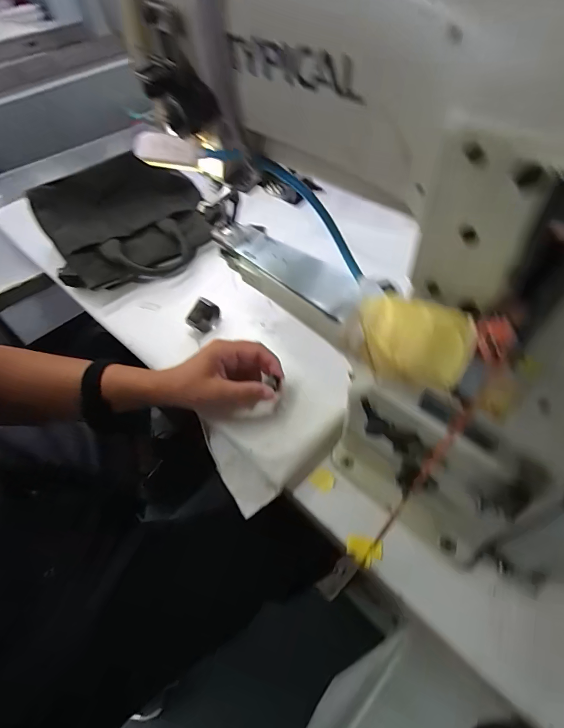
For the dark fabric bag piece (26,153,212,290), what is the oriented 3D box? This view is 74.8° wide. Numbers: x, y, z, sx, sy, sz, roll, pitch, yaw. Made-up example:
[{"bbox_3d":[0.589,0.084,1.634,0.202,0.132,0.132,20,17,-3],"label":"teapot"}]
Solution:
[{"bbox_3d":[-0.264,-0.248,0.634,0.248,0.107,0.228,-3,52,3],"label":"dark fabric bag piece"}]

